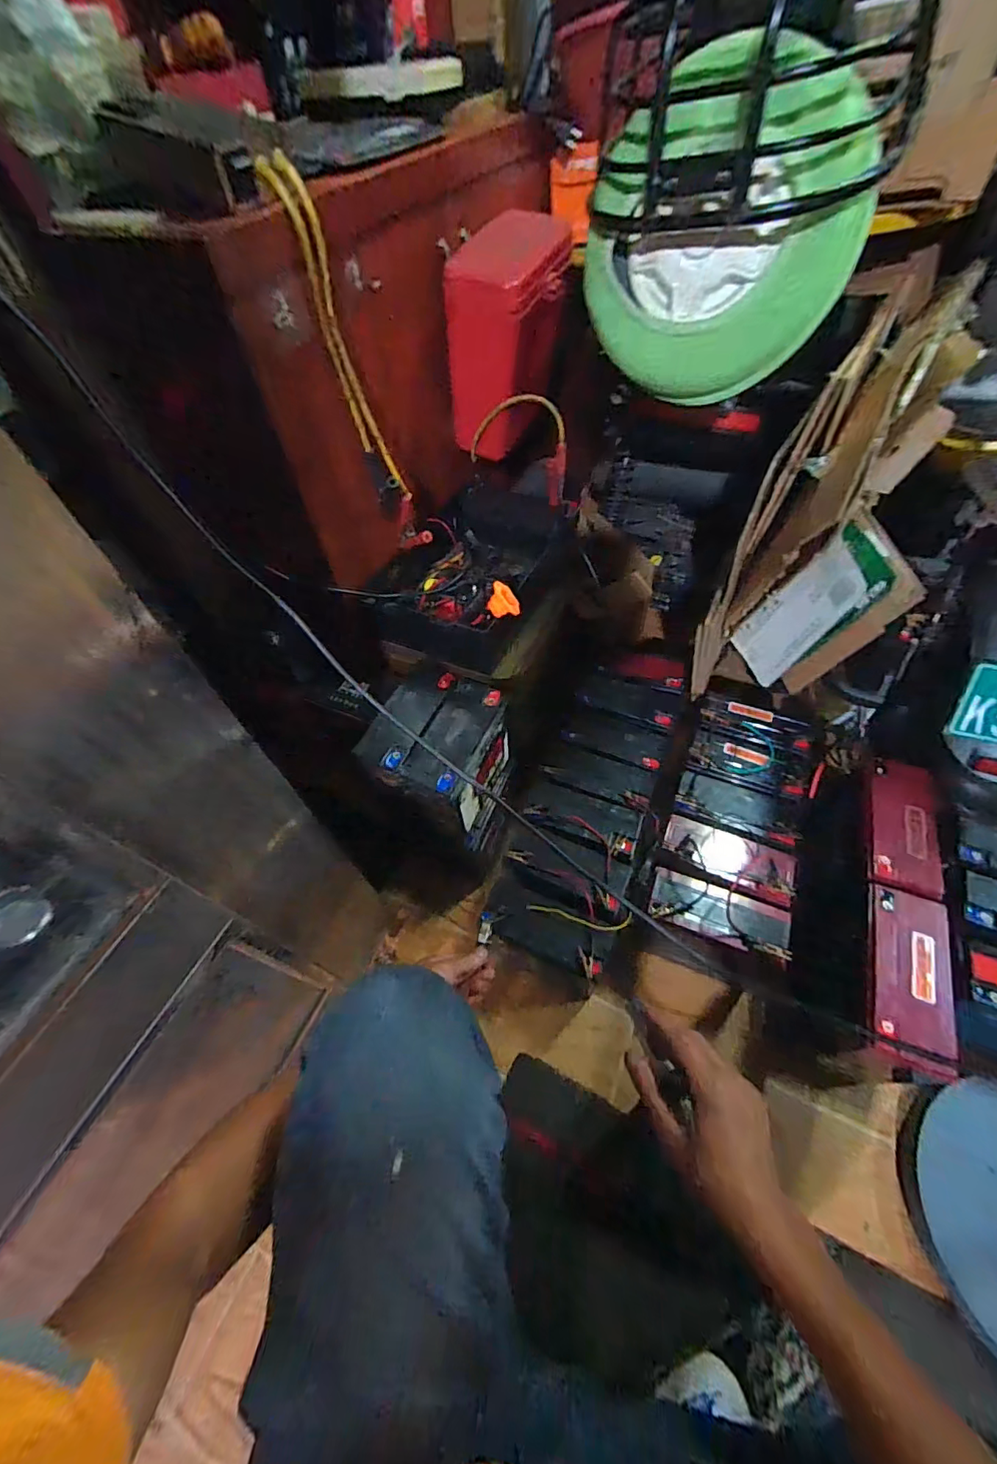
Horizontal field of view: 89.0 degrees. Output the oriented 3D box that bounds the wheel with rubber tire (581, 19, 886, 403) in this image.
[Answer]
[{"bbox_3d":[0.218,-0.486,0.514,0.256,0.229,0.090,22,59,19],"label":"wheel with rubber tire"}]

